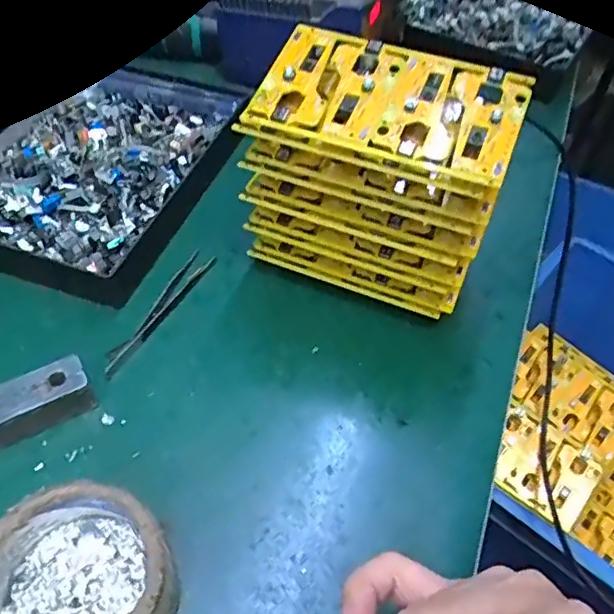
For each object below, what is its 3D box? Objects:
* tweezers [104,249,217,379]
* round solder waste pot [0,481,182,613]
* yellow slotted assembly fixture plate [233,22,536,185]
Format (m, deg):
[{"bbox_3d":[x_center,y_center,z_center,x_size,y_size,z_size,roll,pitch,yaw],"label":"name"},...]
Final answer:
[{"bbox_3d":[-0.099,0.001,0.400,0.015,0.007,0.117,21,54,15],"label":"tweezers"},{"bbox_3d":[-0.106,0.129,0.269,0.085,0.042,0.081,1,51,-1],"label":"round solder waste pot"},{"bbox_3d":[0.044,-0.112,0.319,0.139,0.006,0.082,20,66,14],"label":"yellow slotted assembly fixture plate"}]

